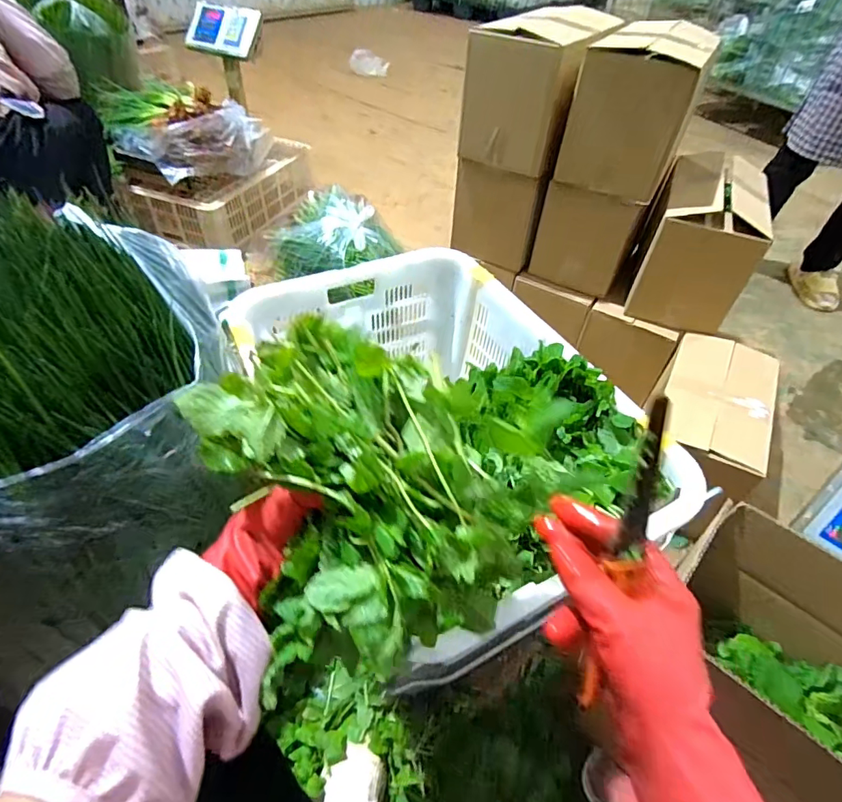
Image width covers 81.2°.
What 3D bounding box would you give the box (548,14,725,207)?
[{"bbox_3d":[0.408,-0.558,0.933,0.192,0.241,0.234,23,50,17],"label":"box"}]

